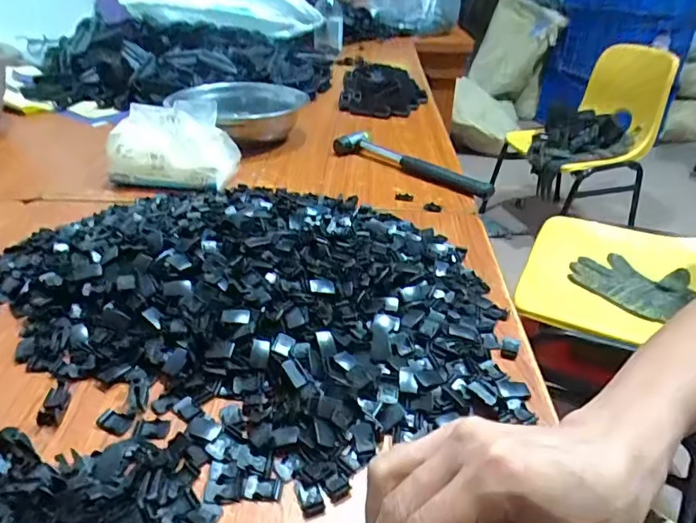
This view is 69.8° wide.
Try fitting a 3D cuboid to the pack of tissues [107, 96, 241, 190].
[{"bbox_3d":[-0.206,-0.138,0.585,0.137,0.080,0.069,4,33,5],"label":"pack of tissues"}]

